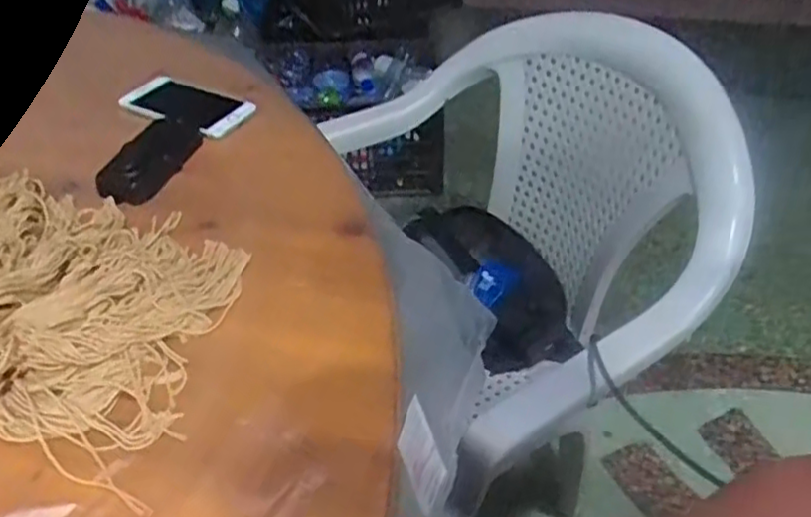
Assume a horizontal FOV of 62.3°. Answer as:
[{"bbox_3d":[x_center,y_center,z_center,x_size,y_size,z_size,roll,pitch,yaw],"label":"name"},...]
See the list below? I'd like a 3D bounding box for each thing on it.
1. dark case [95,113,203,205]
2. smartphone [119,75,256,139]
[{"bbox_3d":[-0.222,-0.098,0.588,0.058,0.018,0.123,9,44,11],"label":"dark case"},{"bbox_3d":[-0.211,-0.150,0.655,0.128,0.013,0.067,22,48,24],"label":"smartphone"}]

